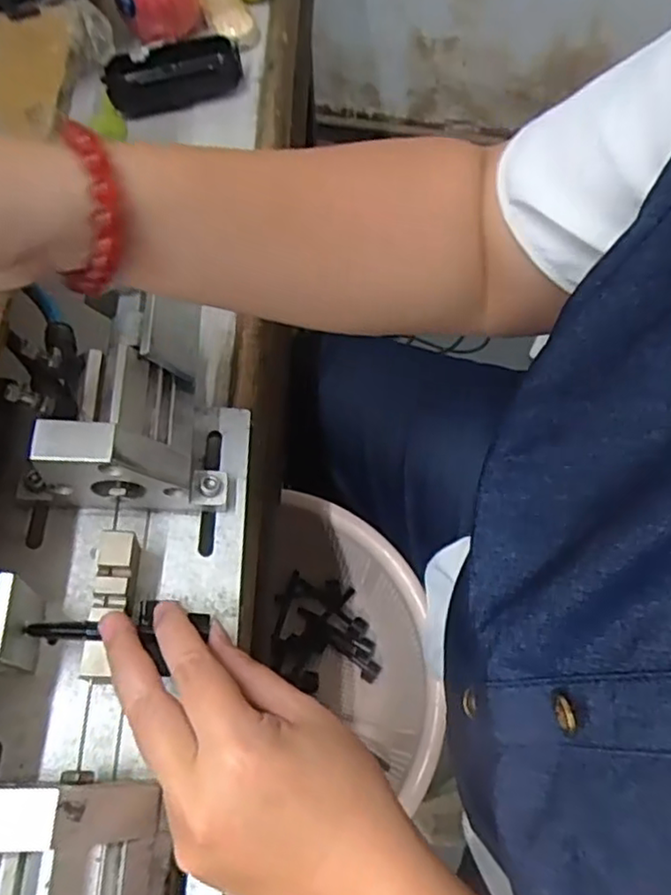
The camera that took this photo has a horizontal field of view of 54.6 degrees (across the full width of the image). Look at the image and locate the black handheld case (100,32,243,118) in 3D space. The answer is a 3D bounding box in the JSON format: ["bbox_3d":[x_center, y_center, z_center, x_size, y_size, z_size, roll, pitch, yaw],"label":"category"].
[{"bbox_3d":[-0.135,-0.310,0.537,0.108,0.022,0.058,-20,66,-7],"label":"black handheld case"}]

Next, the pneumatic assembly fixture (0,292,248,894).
[{"bbox_3d":[-0.104,0.097,0.299,0.100,0.099,0.338,-1,61,1],"label":"pneumatic assembly fixture"}]

